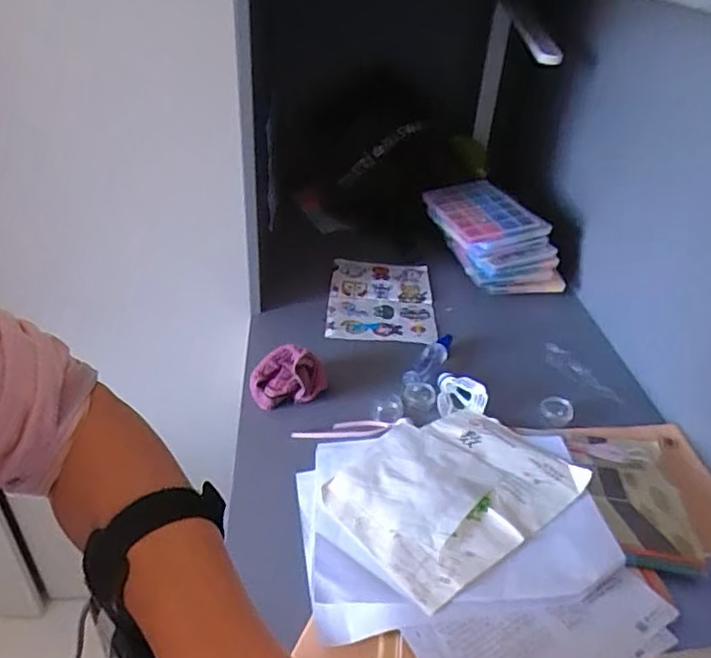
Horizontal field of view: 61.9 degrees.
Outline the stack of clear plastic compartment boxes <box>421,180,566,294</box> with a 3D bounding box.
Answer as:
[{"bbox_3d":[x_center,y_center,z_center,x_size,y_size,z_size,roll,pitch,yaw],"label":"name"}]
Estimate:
[{"bbox_3d":[0.283,-0.192,1.263,0.200,0.148,0.335,-11,38,-20],"label":"stack of clear plastic compartment boxes"}]

